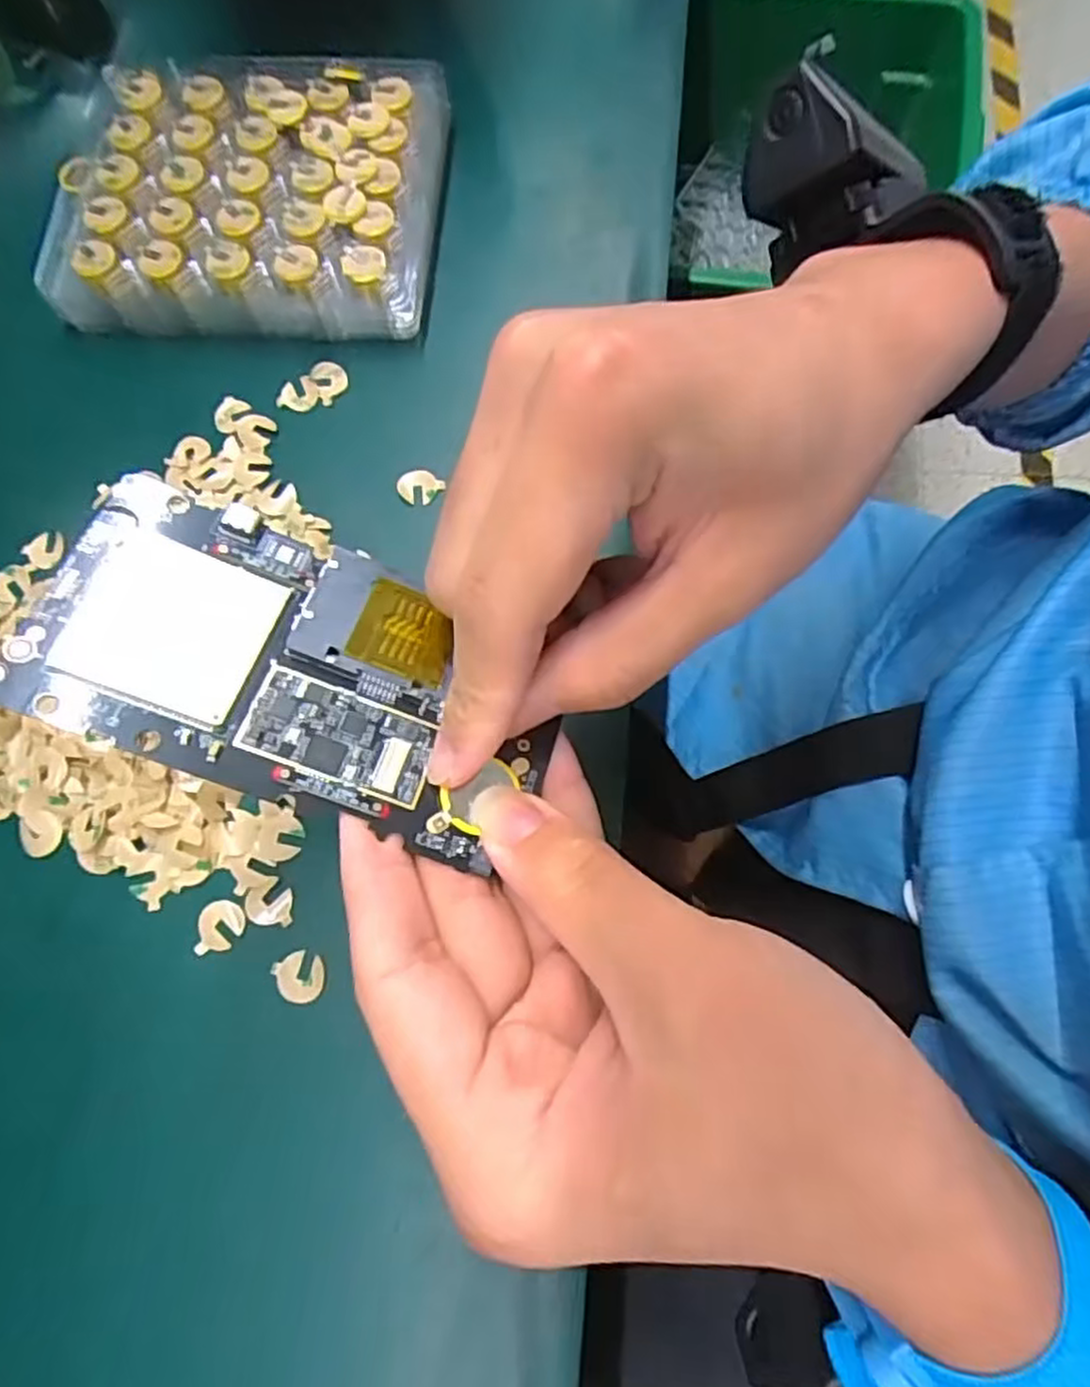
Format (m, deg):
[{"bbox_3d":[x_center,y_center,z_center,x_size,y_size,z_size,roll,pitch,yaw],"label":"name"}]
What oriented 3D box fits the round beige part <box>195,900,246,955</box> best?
[{"bbox_3d":[-0.121,0.087,0.279,0.017,0.004,0.018,-1,72,2],"label":"round beige part"}]

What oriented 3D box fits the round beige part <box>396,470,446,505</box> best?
[{"bbox_3d":[-0.055,-0.091,0.330,0.020,0.004,0.015,9,73,4],"label":"round beige part"}]

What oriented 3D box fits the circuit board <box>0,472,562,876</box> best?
[{"bbox_3d":[-0.059,-0.007,0.184,0.122,0.005,0.064,21,67,-7],"label":"circuit board"}]

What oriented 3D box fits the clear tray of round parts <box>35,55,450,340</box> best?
[{"bbox_3d":[-0.146,-0.242,0.364,0.190,0.035,0.152,4,73,3],"label":"clear tray of round parts"}]

